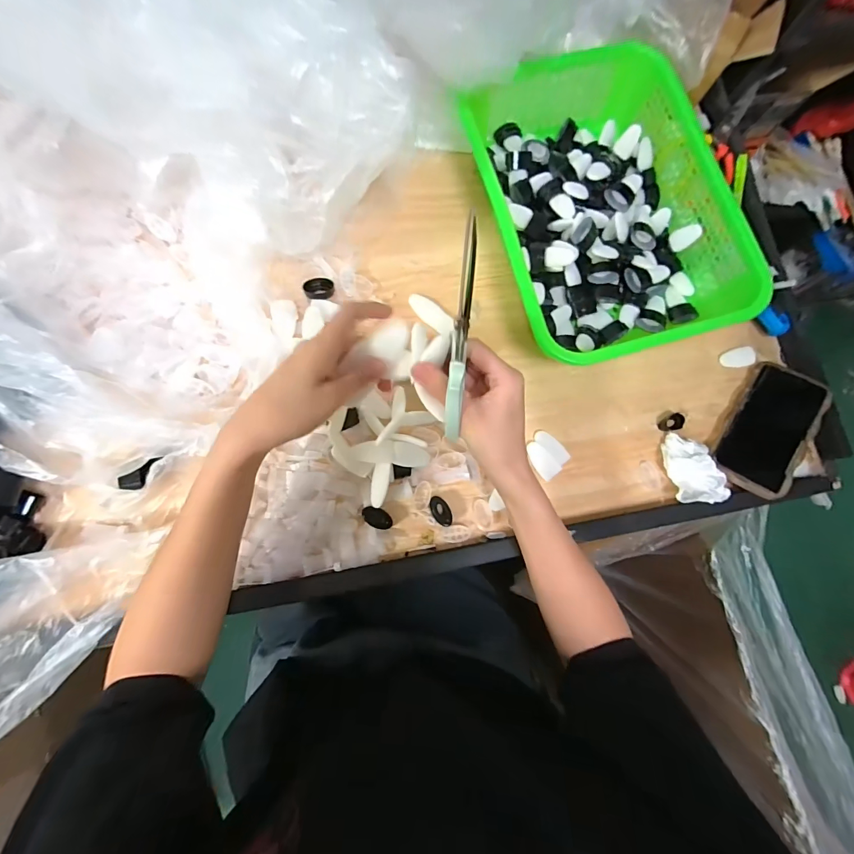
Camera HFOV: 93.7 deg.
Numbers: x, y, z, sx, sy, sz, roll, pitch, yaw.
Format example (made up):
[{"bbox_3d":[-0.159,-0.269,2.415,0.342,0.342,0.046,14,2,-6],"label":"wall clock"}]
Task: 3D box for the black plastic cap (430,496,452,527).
[{"bbox_3d":[0.015,0.088,0.418,0.019,0.009,0.033,-29,85,-8],"label":"black plastic cap"}]

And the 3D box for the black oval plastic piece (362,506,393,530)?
[{"bbox_3d":[-0.051,0.093,0.410,0.032,0.008,0.019,28,80,0],"label":"black oval plastic piece"}]

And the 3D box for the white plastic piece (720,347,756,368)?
[{"bbox_3d":[0.398,-0.088,0.512,0.046,0.010,0.026,-10,82,-6],"label":"white plastic piece"}]

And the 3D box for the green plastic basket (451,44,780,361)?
[{"bbox_3d":[0.197,-0.260,0.474,0.264,0.082,0.359,-14,83,-7],"label":"green plastic basket"}]

